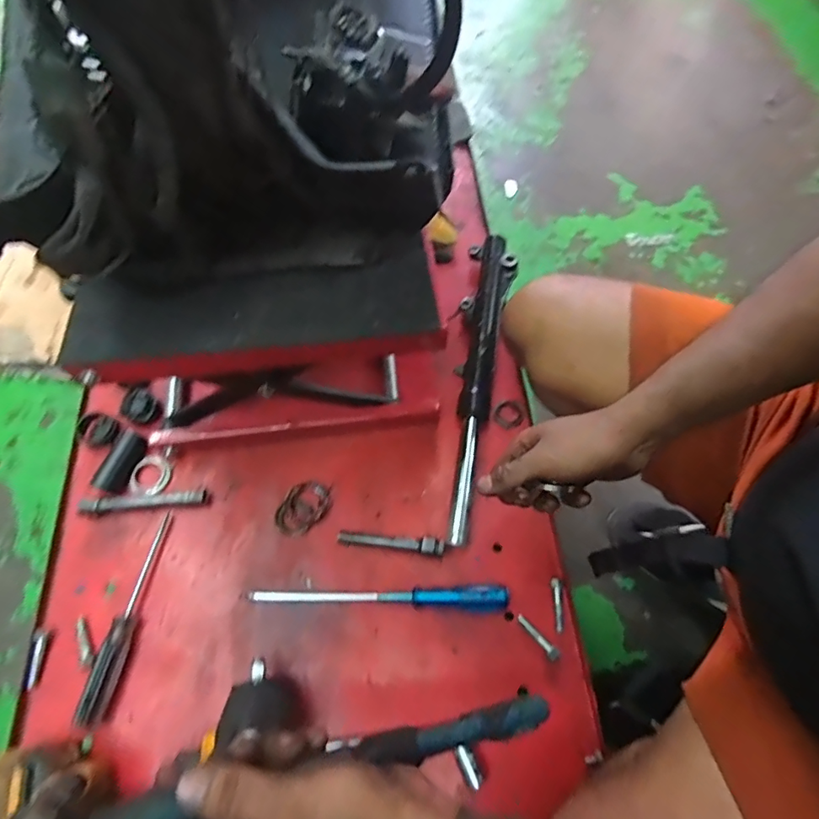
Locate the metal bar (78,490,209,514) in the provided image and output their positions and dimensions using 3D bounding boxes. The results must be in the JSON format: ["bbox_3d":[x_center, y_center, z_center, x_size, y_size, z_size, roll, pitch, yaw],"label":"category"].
[{"bbox_3d":[-0.325,0.110,0.587,0.148,0.014,0.020,-4,65,-2],"label":"metal bar"}]

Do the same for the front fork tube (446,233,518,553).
[{"bbox_3d":[0.093,-0.047,0.648,0.068,0.047,0.446,8,65,4],"label":"front fork tube"}]

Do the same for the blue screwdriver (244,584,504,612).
[{"bbox_3d":[-0.034,0.211,0.544,0.286,0.021,0.027,0,65,0],"label":"blue screwdriver"}]

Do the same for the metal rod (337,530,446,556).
[{"bbox_3d":[-0.021,0.155,0.570,0.123,0.016,0.018,5,65,3],"label":"metal rod"}]

